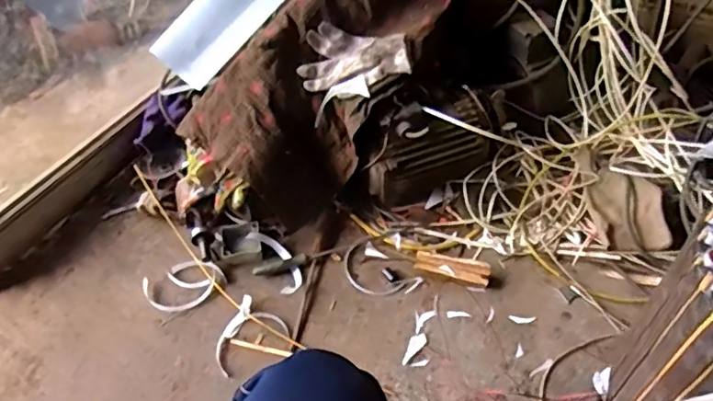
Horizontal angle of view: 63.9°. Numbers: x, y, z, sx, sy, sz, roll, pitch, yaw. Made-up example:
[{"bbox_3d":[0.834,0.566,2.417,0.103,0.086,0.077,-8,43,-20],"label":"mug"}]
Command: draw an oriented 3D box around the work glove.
[{"bbox_3d":[-0.006,-0.248,1.003,0.186,0.062,0.120,3,68,16],"label":"work glove"}]

